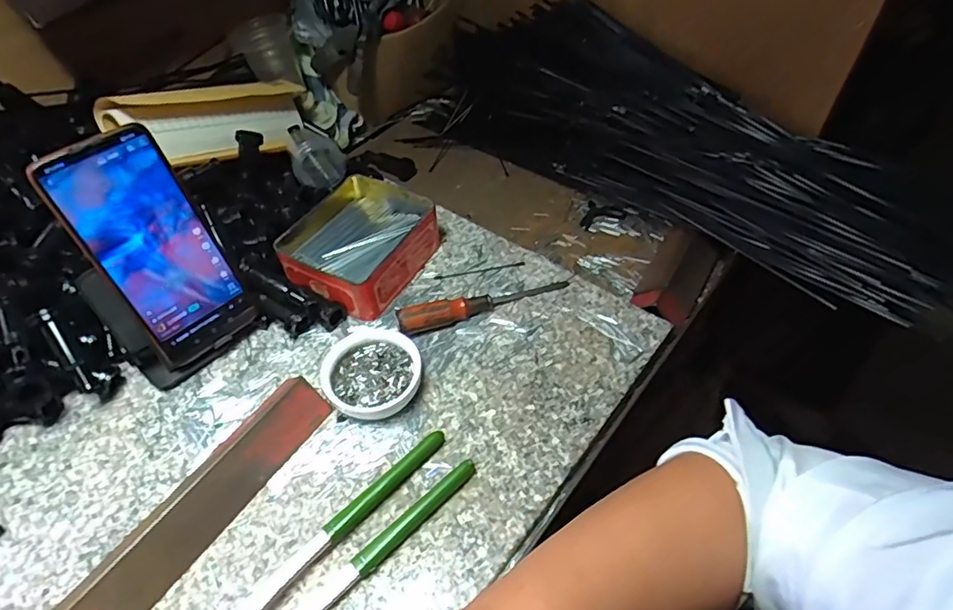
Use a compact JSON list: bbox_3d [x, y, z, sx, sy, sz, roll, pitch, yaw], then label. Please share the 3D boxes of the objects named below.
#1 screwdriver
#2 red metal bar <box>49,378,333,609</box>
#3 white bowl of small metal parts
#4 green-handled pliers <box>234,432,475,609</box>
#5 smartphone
[{"bbox_3d":[0.008,-0.005,0.470,0.149,0.027,0.017,-18,51,-13],"label":"screwdriver"},{"bbox_3d":[-0.192,0.147,0.346,0.035,0.029,0.254,25,55,22],"label":"red metal bar"},{"bbox_3d":[-0.080,0.052,0.427,0.071,0.023,0.078,-1,50,1],"label":"white bowl of small metal parts"},{"bbox_3d":[-0.086,0.154,0.350,0.044,0.018,0.196,36,60,28],"label":"green-handled pliers"},{"bbox_3d":[-0.230,-0.038,0.405,0.075,0.165,0.006,-38,34,-29],"label":"smartphone"}]

